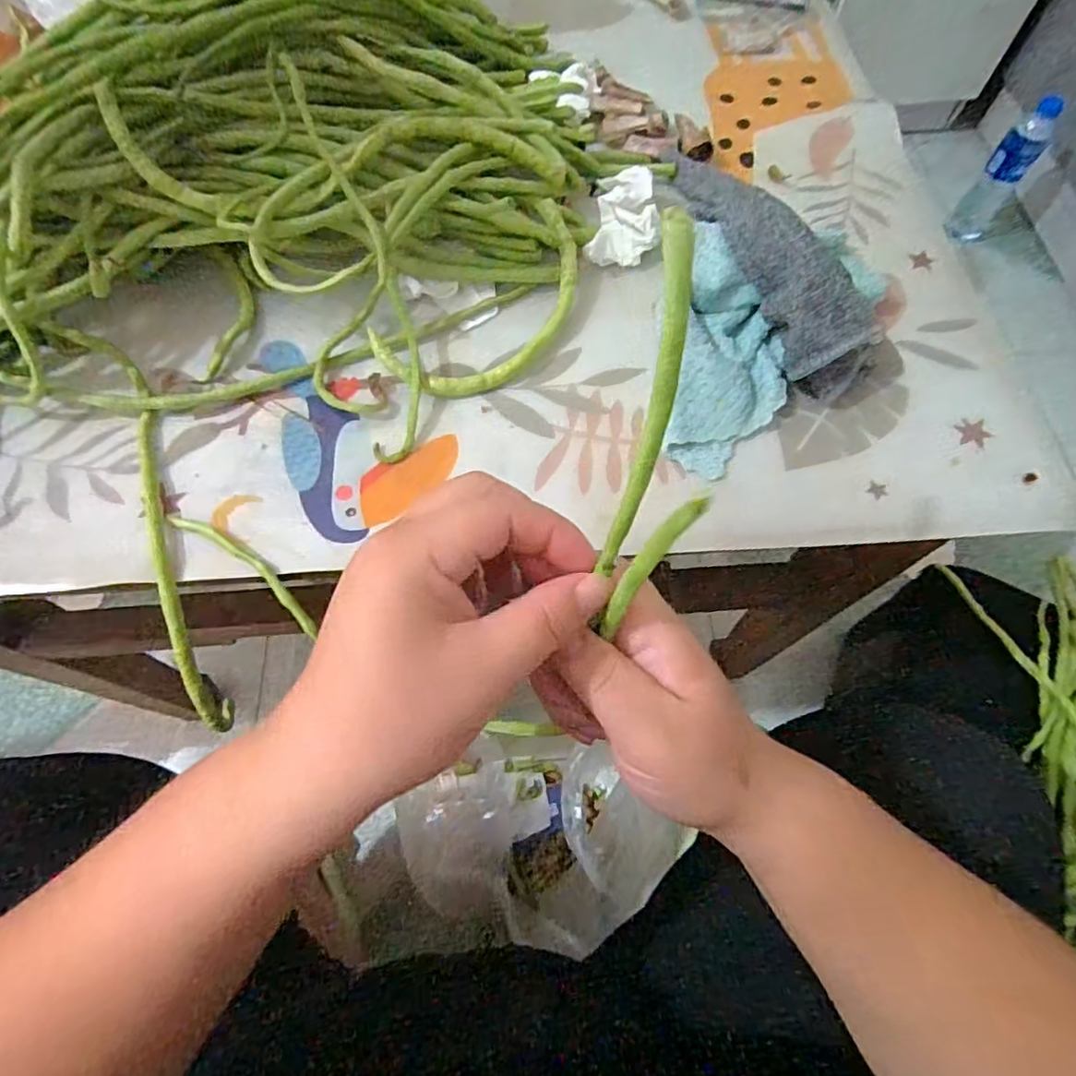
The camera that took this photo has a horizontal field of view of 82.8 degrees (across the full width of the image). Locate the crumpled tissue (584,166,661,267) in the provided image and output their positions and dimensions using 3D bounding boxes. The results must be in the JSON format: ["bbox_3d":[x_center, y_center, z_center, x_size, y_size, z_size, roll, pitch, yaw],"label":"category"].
[{"bbox_3d":[0.054,-0.213,0.396,0.043,0.021,0.073,1,66,0],"label":"crumpled tissue"}]

